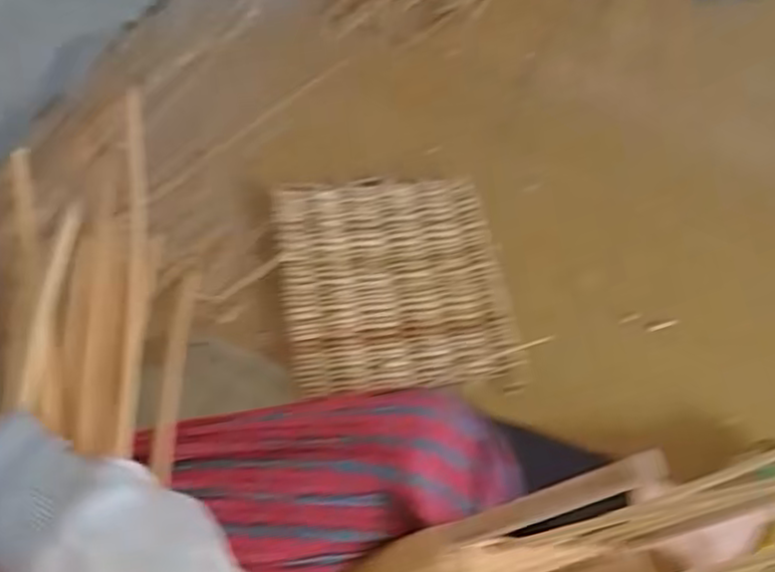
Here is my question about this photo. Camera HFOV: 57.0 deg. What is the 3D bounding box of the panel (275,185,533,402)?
[{"bbox_3d":[0.007,-0.011,0.930,0.282,0.022,0.302,-7,58,-8],"label":"panel"}]

